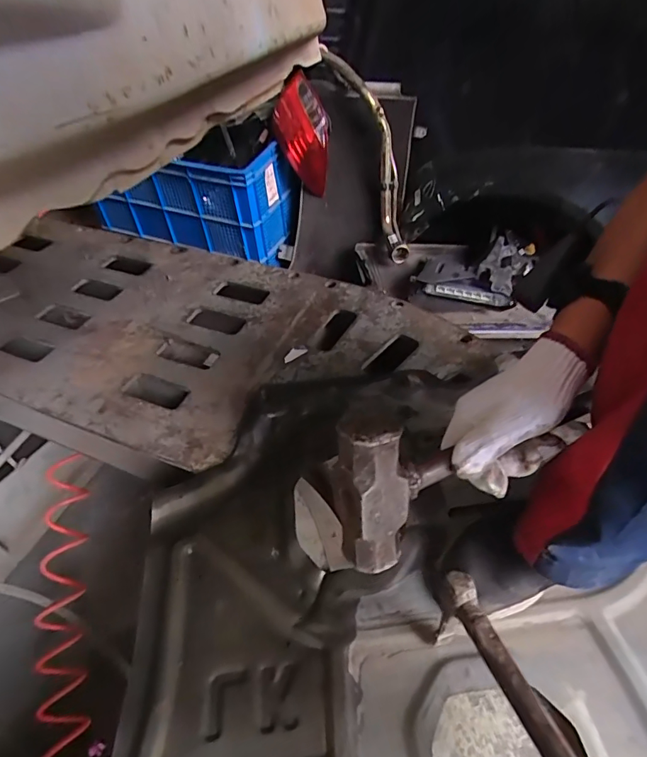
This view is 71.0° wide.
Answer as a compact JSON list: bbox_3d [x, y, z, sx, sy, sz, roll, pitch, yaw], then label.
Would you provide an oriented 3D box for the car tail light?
[{"bbox_3d":[-0.074,-0.841,1.588,0.186,0.344,0.159,-3,48,1],"label":"car tail light"}]

